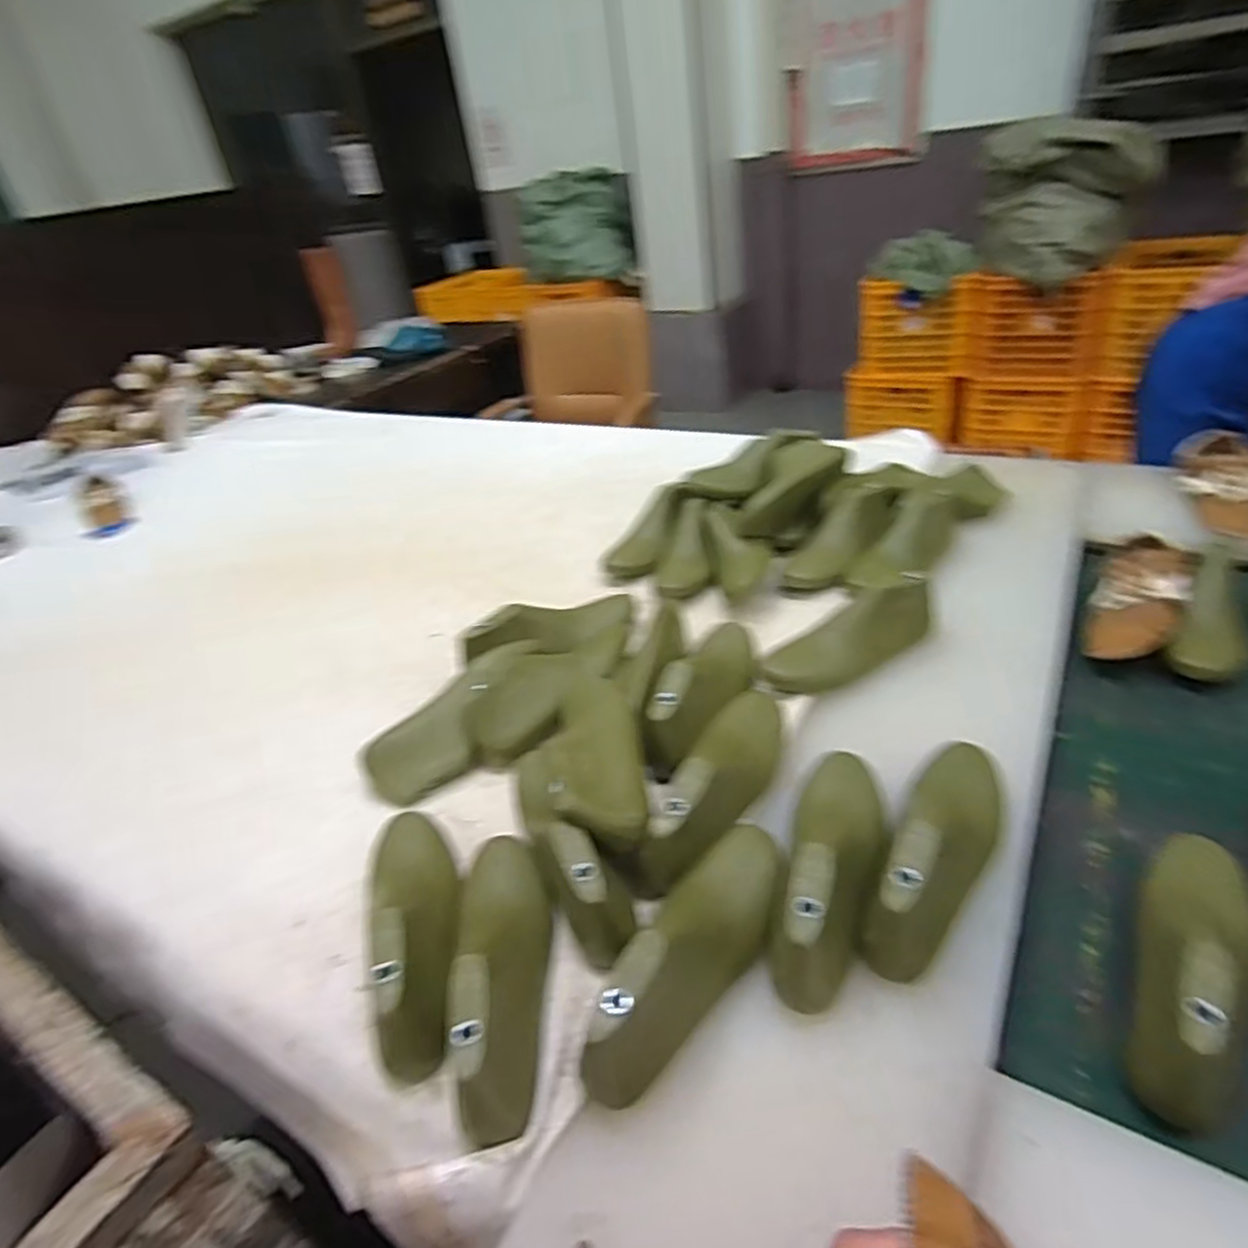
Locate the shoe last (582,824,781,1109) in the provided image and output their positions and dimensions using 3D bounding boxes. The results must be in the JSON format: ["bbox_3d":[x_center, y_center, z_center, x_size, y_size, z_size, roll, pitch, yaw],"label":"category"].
[{"bbox_3d":[0.060,0.238,0.553,0.066,0.083,0.238,15,40,33],"label":"shoe last"}]

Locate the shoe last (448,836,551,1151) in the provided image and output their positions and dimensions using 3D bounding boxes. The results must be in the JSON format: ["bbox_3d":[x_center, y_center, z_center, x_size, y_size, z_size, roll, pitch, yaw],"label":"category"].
[{"bbox_3d":[-0.098,0.259,0.579,0.070,0.095,0.247,-8,21,-2],"label":"shoe last"}]

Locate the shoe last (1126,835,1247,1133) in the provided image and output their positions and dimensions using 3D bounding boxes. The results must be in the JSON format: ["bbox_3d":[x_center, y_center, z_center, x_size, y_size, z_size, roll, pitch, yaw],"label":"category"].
[{"bbox_3d":[0.431,0.237,0.546,0.081,0.088,0.259,17,41,35],"label":"shoe last"}]

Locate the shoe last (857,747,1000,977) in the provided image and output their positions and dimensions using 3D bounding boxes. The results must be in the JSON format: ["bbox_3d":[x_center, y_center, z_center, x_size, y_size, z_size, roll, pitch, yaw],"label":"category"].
[{"bbox_3d":[0.261,0.177,0.601,0.082,0.086,0.241,13,39,30],"label":"shoe last"}]

